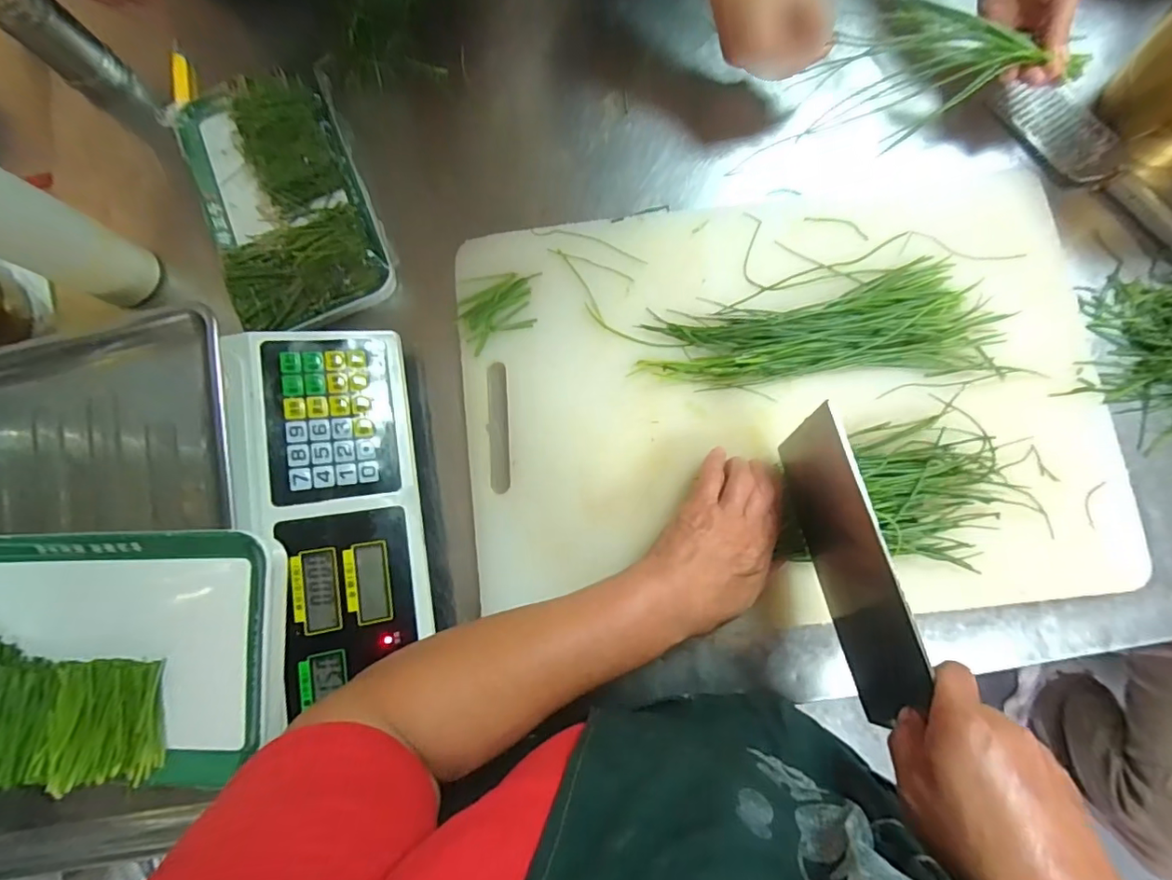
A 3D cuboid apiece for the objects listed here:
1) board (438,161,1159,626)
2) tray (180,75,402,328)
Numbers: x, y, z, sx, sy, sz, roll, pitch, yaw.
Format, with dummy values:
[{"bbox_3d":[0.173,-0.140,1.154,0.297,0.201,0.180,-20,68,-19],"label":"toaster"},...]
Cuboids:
[{"bbox_3d":[0.142,-0.036,0.420,0.473,0.026,0.339,-8,80,5],"label":"board"},{"bbox_3d":[-0.275,-0.227,0.485,0.141,0.032,0.280,-26,80,0],"label":"tray"}]

